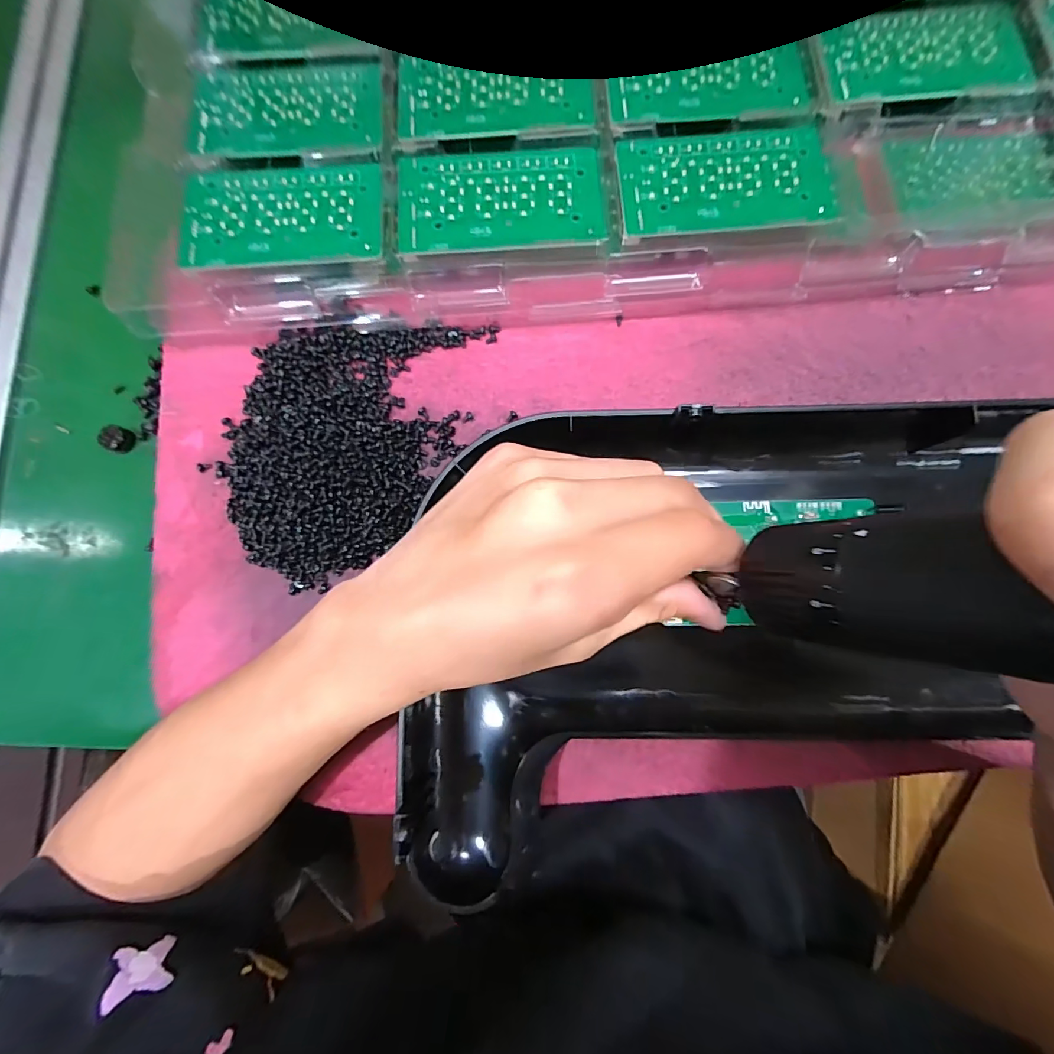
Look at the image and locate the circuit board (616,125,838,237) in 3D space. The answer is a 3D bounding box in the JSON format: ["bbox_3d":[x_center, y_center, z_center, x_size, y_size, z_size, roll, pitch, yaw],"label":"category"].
[{"bbox_3d":[0.102,-0.181,0.242,0.106,0.009,0.058,-4,81,2],"label":"circuit board"}]

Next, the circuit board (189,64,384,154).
[{"bbox_3d":[-0.132,-0.233,0.259,0.102,0.010,0.055,-1,81,2],"label":"circuit board"}]

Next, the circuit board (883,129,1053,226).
[{"bbox_3d":[0.240,-0.190,0.249,0.089,0.008,0.053,-7,81,2],"label":"circuit board"}]

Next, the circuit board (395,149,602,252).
[{"bbox_3d":[-0.014,-0.172,0.246,0.105,0.004,0.056,-3,80,-1],"label":"circuit board"}]

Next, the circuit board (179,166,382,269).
[{"bbox_3d":[-0.129,-0.164,0.247,0.102,0.004,0.056,-3,81,0],"label":"circuit board"}]

